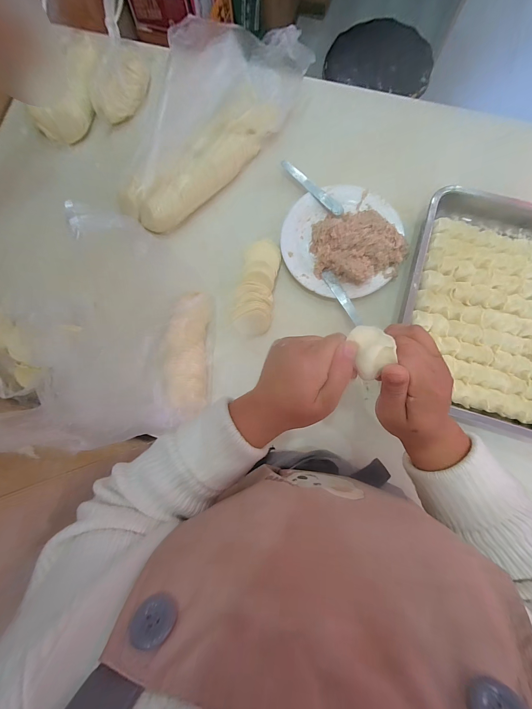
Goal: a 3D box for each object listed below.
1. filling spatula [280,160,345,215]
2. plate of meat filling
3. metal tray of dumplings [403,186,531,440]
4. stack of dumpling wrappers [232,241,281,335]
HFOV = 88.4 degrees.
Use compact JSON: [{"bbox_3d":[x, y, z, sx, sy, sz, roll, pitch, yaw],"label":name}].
[{"bbox_3d":[0.088,-0.324,0.530,0.155,0.009,0.024,44,85,7],"label":"filling spatula"},{"bbox_3d":[0.141,-0.218,0.501,0.215,0.036,0.214,0,82,2],"label":"plate of meat filling"},{"bbox_3d":[0.400,-0.089,0.480,0.305,0.046,0.418,15,83,4],"label":"metal tray of dumplings"},{"bbox_3d":[-0.016,-0.131,0.496,0.071,0.038,0.183,8,82,3],"label":"stack of dumpling wrappers"}]

